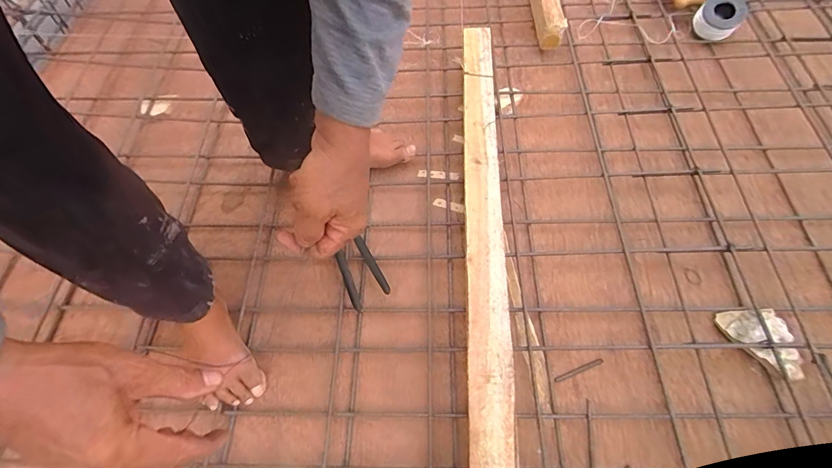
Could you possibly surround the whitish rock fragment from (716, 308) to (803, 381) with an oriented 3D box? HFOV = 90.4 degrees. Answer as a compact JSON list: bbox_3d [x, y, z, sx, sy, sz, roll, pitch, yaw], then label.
[{"bbox_3d":[0.500,0.153,0.592,0.075,0.040,0.115,-23,64,-12],"label":"whitish rock fragment"}]

